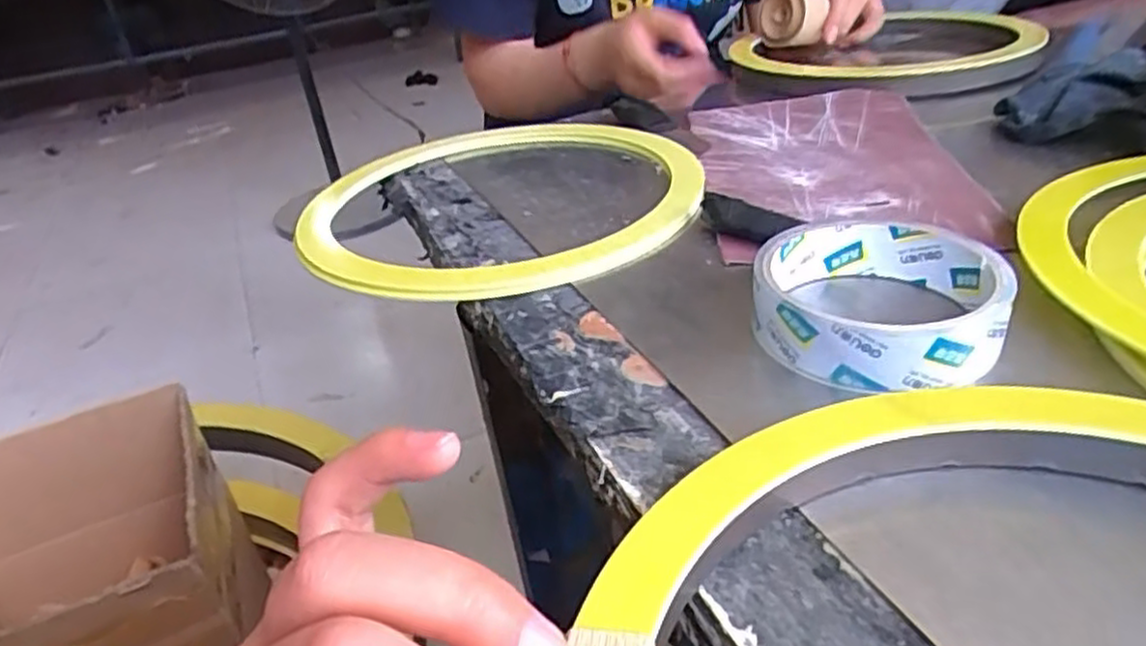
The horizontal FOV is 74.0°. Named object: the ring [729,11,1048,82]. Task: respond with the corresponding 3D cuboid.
[{"bbox_3d":[0.242,-0.212,0.590,0.215,0.022,0.187,-14,32,-12],"label":"ring"}]

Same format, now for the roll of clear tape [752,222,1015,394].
[{"bbox_3d":[0.113,-0.009,0.281,0.083,0.025,0.086,-5,32,3],"label":"roll of clear tape"}]

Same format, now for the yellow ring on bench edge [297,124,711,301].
[{"bbox_3d":[-0.039,-0.076,0.429,0.223,0.016,0.216,-14,32,-11],"label":"yellow ring on bench edge"}]

